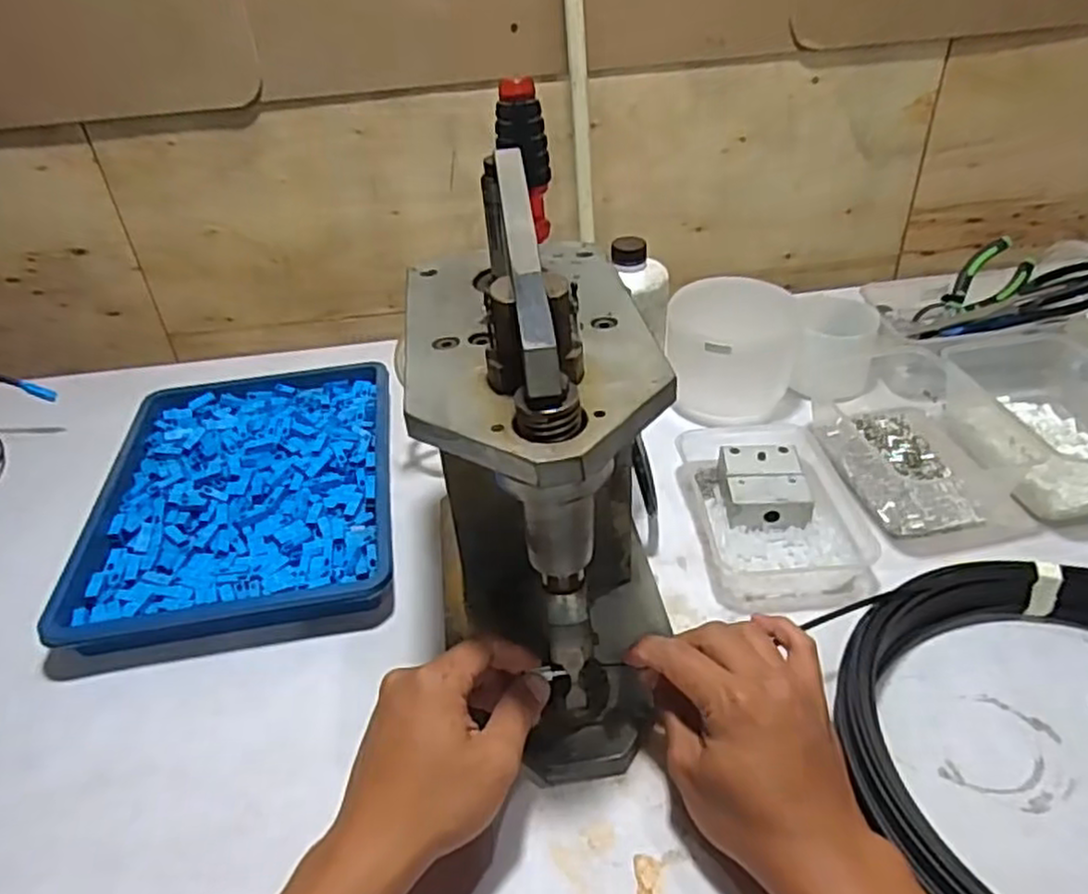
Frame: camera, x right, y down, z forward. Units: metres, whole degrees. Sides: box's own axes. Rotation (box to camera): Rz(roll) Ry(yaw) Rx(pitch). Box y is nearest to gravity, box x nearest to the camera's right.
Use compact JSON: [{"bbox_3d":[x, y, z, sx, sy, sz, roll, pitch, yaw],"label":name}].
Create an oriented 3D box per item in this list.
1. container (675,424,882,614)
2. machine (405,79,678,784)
[{"bbox_3d":[0.184,0.044,0.588,0.126,0.039,0.182,-5,36,-2],"label":"container"},{"bbox_3d":[-0.001,-0.003,0.450,0.142,0.286,0.269,-7,37,-4],"label":"machine"}]

